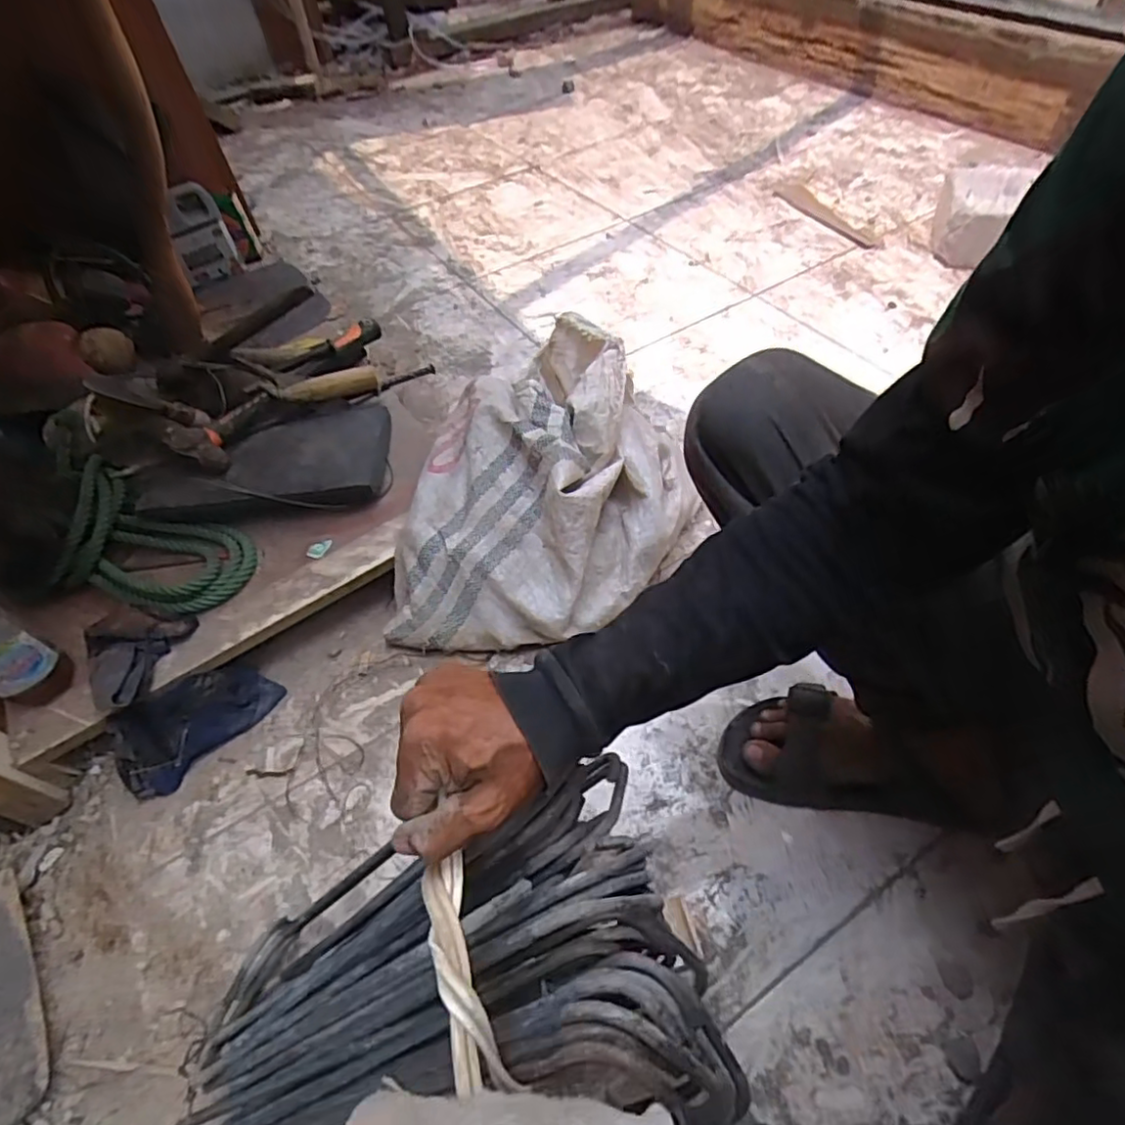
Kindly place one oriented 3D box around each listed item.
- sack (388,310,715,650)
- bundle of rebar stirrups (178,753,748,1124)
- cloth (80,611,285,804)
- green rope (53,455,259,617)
[{"bbox_3d":[-0.026,-0.095,0.770,0.346,0.205,0.351,0,53,5],"label":"sack"},{"bbox_3d":[-0.099,0.300,0.407,0.386,0.144,0.233,-32,48,24],"label":"bundle of rebar stirrups"},{"bbox_3d":[-0.429,0.135,0.676,0.166,0.062,0.186,-43,102,-27],"label":"cloth"},{"bbox_3d":[-0.501,-0.020,0.751,0.259,0.068,0.145,19,57,18],"label":"green rope"}]

